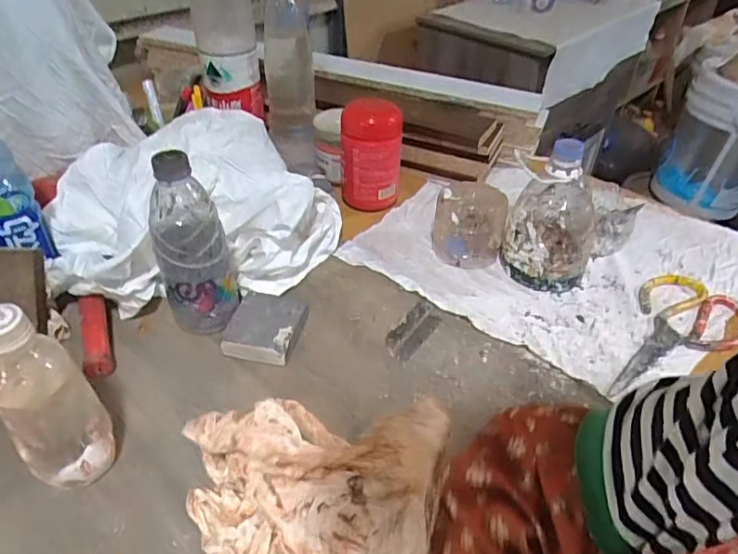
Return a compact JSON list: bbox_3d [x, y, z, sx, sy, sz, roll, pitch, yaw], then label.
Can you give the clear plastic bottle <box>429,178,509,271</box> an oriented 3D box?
[{"bbox_3d":[0.126,-0.066,0.676,0.087,0.081,0.075,12,41,11],"label":"clear plastic bottle"}]

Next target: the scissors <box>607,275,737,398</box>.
[{"bbox_3d":[0.334,0.066,0.588,0.113,0.011,0.240,32,48,31],"label":"scissors"}]

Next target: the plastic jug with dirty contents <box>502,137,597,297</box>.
[{"bbox_3d":[0.220,-0.076,0.635,0.102,0.159,0.103,19,43,18],"label":"plastic jug with dirty contents"}]

